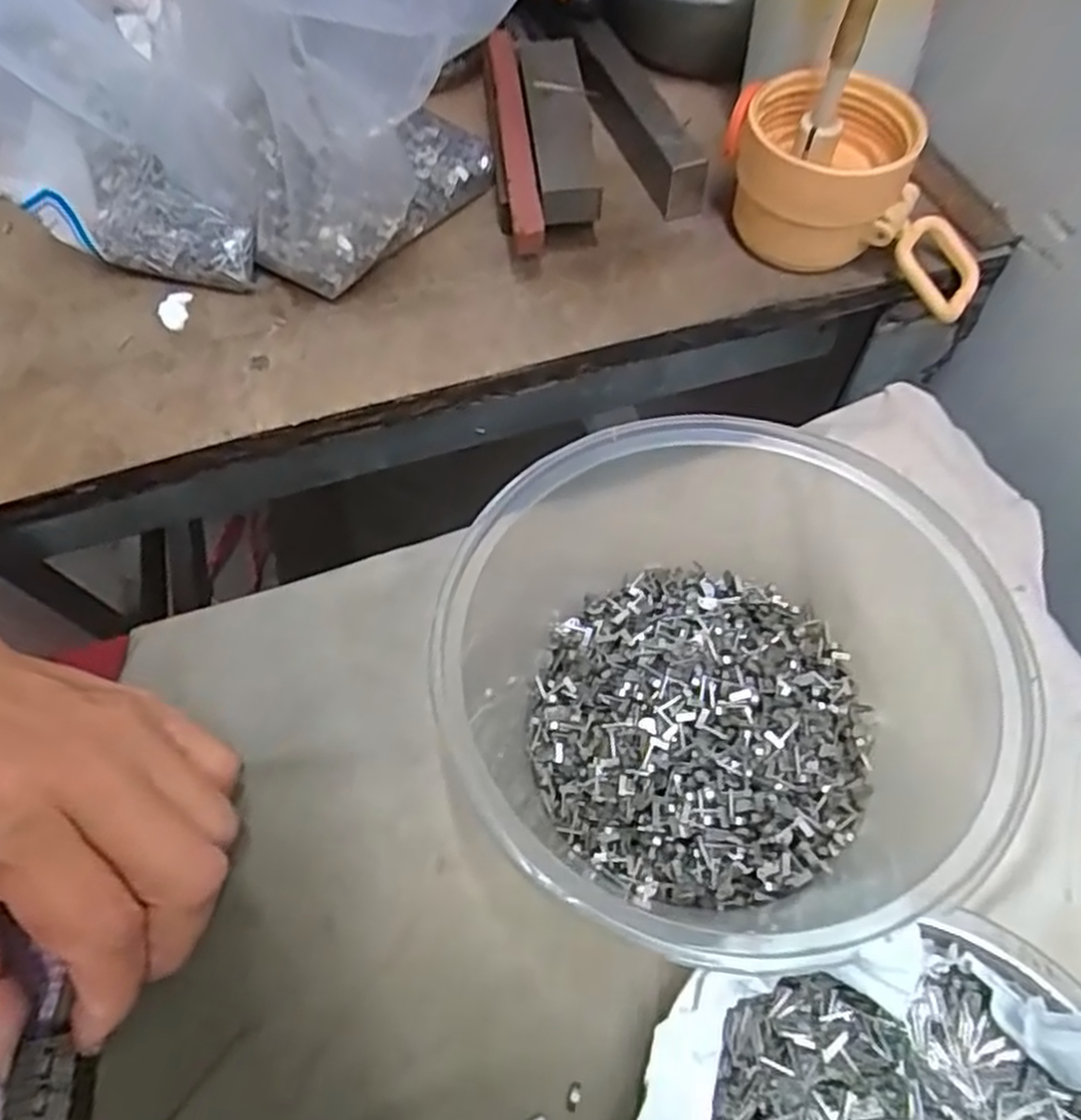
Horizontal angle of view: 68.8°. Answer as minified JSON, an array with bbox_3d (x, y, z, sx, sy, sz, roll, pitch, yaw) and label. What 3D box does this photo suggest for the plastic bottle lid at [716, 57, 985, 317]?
[{"bbox_3d":[0.121,-0.140,0.301,0.105,0.055,0.057,28,64,19],"label":"plastic bottle lid"}]

